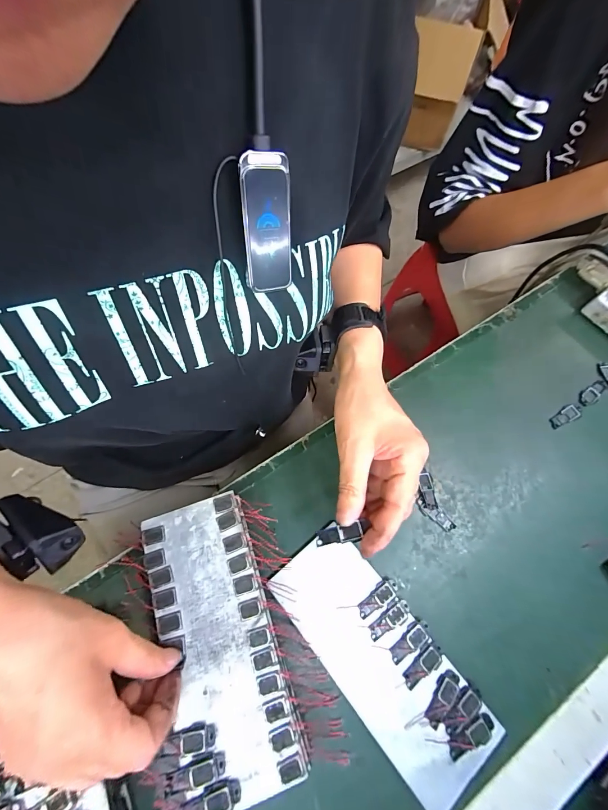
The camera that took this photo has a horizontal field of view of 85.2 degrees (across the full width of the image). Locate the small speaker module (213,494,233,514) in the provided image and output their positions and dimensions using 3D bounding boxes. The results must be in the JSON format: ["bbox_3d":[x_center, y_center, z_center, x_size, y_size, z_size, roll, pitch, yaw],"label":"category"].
[{"bbox_3d":[-0.070,0.085,0.284,0.016,0.004,0.012,-18,70,-8],"label":"small speaker module"}]

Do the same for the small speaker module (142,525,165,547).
[{"bbox_3d":[-0.126,0.110,0.275,0.019,0.004,0.014,-14,69,-7],"label":"small speaker module"}]

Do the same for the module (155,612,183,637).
[{"bbox_3d":[-0.104,0.168,0.252,0.019,0.004,0.013,-12,69,-6],"label":"module"}]

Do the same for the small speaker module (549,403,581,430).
[{"bbox_3d":[0.281,0.012,0.355,0.036,0.010,0.016,-31,72,-12],"label":"small speaker module"}]

